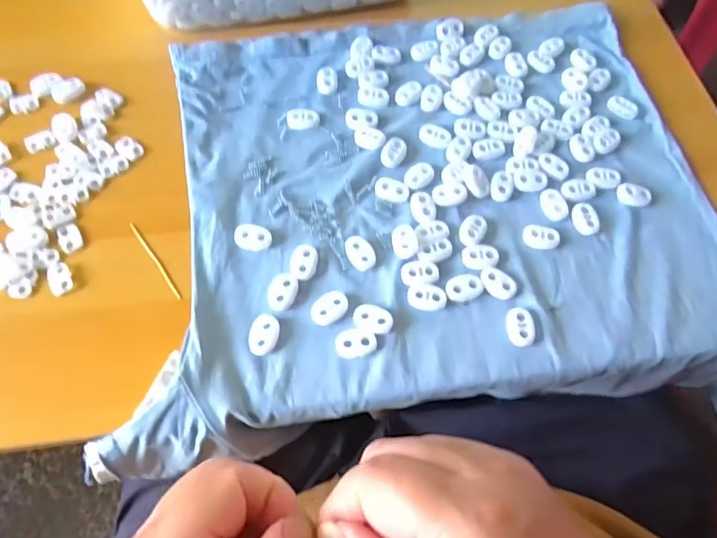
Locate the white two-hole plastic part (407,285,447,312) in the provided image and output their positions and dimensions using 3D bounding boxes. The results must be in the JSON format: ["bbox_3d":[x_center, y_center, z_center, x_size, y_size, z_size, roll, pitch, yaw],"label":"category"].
[{"bbox_3d":[0.040,0.017,0.303,0.022,0.004,0.015,0,64,-2],"label":"white two-hole plastic part"}]

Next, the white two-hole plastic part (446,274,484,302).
[{"bbox_3d":[0.063,0.011,0.307,0.022,0.004,0.015,-17,65,-10],"label":"white two-hole plastic part"}]

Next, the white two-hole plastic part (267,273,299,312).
[{"bbox_3d":[-0.045,0.013,0.302,0.016,0.004,0.023,17,64,7],"label":"white two-hole plastic part"}]

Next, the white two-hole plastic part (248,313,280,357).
[{"bbox_3d":[-0.053,0.037,0.290,0.016,0.004,0.023,16,64,6],"label":"white two-hole plastic part"}]

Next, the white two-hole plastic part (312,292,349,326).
[{"bbox_3d":[-0.017,0.022,0.299,0.017,0.004,0.023,37,68,15],"label":"white two-hole plastic part"}]

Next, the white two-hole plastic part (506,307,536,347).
[{"bbox_3d":[0.093,0.033,0.297,0.015,0.004,0.023,-3,64,-4],"label":"white two-hole plastic part"}]

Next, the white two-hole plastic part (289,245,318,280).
[{"bbox_3d":[-0.033,-0.005,0.310,0.016,0.004,0.023,7,64,2],"label":"white two-hole plastic part"}]

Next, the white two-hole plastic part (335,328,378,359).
[{"bbox_3d":[-0.001,0.041,0.290,0.022,0.004,0.016,-7,64,-5],"label":"white two-hole plastic part"}]

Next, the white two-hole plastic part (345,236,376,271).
[{"bbox_3d":[0.001,-0.010,0.316,0.016,0.004,0.023,-18,66,-10],"label":"white two-hole plastic part"}]

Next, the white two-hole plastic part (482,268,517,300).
[{"bbox_3d":[0.084,0.008,0.308,0.016,0.004,0.023,-37,70,-18],"label":"white two-hole plastic part"}]

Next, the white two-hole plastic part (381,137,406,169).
[{"bbox_3d":[0.024,-0.079,0.351,0.014,0.007,0.021,25,65,10],"label":"white two-hole plastic part"}]

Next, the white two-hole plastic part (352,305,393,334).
[{"bbox_3d":[0.008,0.028,0.295,0.022,0.004,0.016,19,64,7],"label":"white two-hole plastic part"}]

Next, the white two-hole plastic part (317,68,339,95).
[{"bbox_3d":[-0.023,-0.139,0.378,0.015,0.006,0.024,3,64,-1],"label":"white two-hole plastic part"}]

